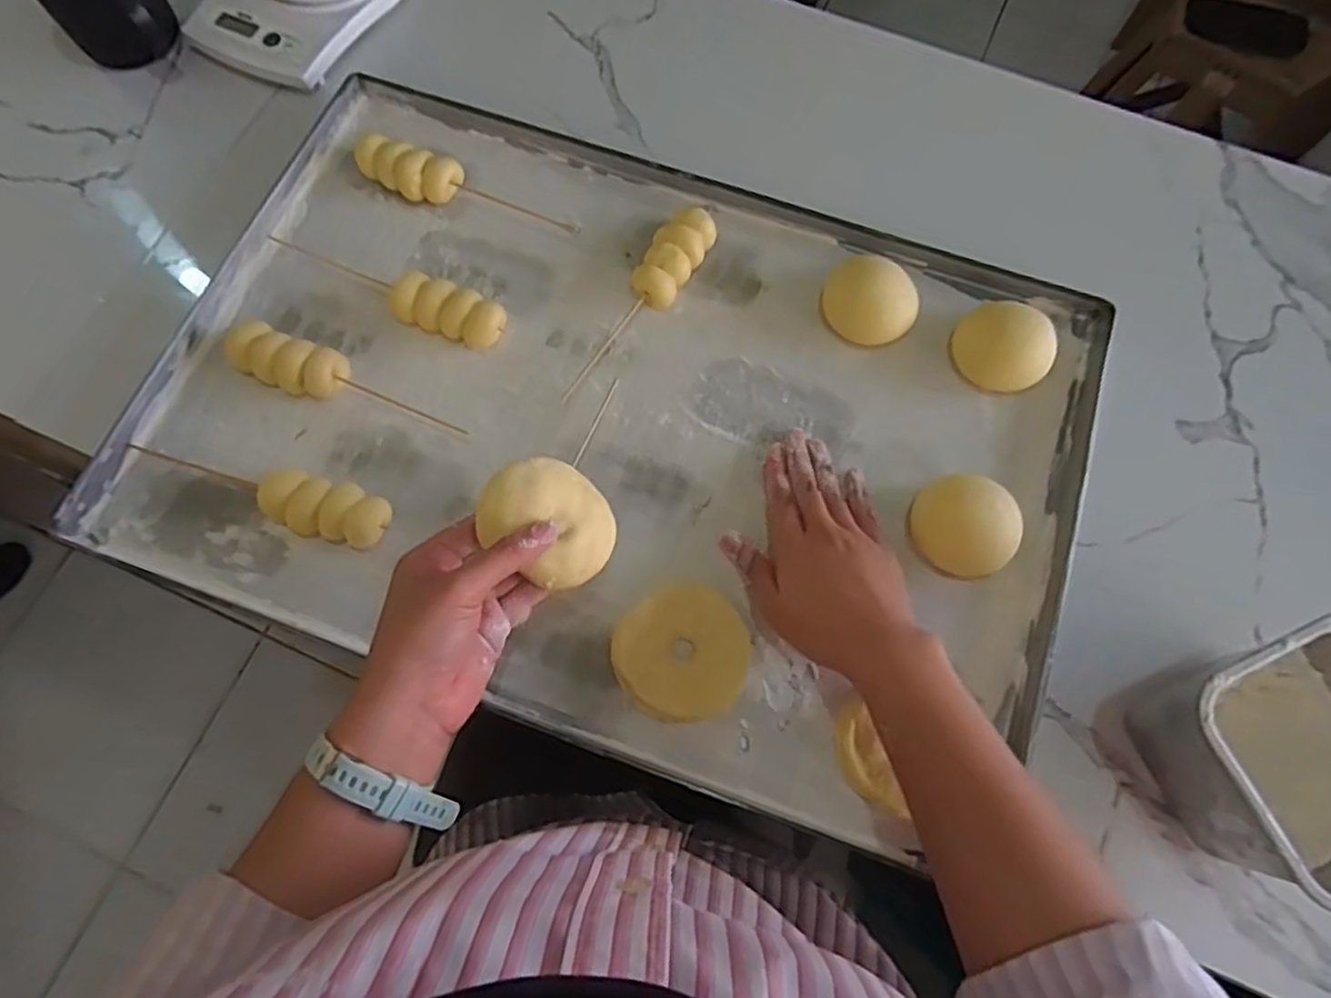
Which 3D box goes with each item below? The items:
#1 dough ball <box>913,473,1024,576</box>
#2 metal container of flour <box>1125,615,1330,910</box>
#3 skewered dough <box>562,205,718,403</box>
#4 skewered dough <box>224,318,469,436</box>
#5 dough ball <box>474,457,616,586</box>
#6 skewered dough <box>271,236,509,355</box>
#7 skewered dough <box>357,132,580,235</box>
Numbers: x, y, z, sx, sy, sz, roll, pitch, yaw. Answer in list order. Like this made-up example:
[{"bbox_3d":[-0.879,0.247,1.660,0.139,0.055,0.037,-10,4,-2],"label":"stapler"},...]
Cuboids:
[{"bbox_3d":[0.194,0.017,0.465,0.063,0.030,0.056,20,73,6],"label":"dough ball"},{"bbox_3d":[0.336,0.140,0.395,0.113,0.094,0.116,-20,74,-7],"label":"metal container of flour"},{"bbox_3d":[-0.018,-0.142,0.516,0.036,0.026,0.168,31,75,9],"label":"skewered dough"},{"bbox_3d":[-0.220,-0.081,0.491,0.164,0.027,0.035,18,73,5],"label":"skewered dough"},{"bbox_3d":[-0.062,0.011,0.393,0.074,0.026,0.058,44,67,-16],"label":"dough ball"},{"bbox_3d":[-0.203,-0.154,0.516,0.185,0.027,0.036,21,73,6],"label":"skewered dough"},{"bbox_3d":[-0.152,-0.234,0.543,0.169,0.027,0.035,20,73,5],"label":"skewered dough"}]

